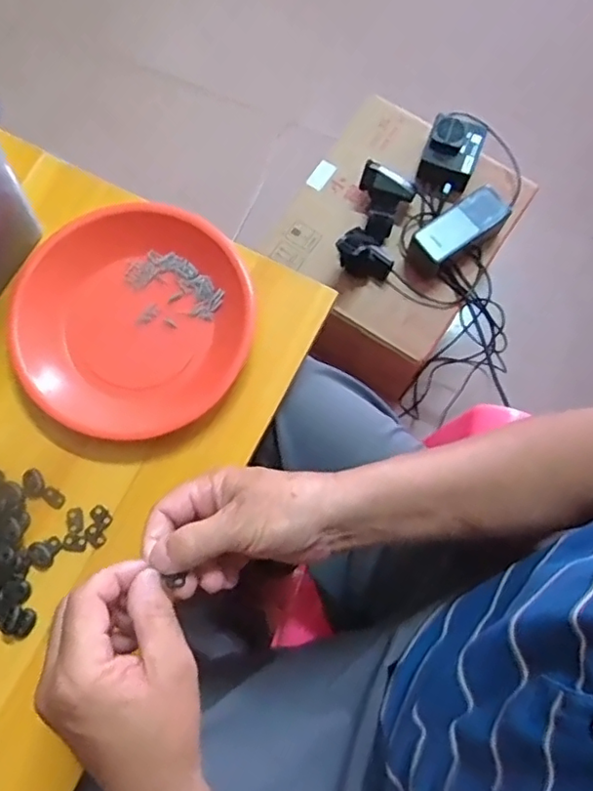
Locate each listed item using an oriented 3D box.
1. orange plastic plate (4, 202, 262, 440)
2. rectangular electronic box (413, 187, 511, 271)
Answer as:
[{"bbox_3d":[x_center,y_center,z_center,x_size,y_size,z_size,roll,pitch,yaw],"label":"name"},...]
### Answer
[{"bbox_3d":[-0.131,-0.061,0.483,0.193,0.034,0.187,0,77,1],"label":"orange plastic plate"},{"bbox_3d":[0.213,-0.216,0.779,0.132,0.060,0.057,-33,78,-6],"label":"rectangular electronic box"}]

